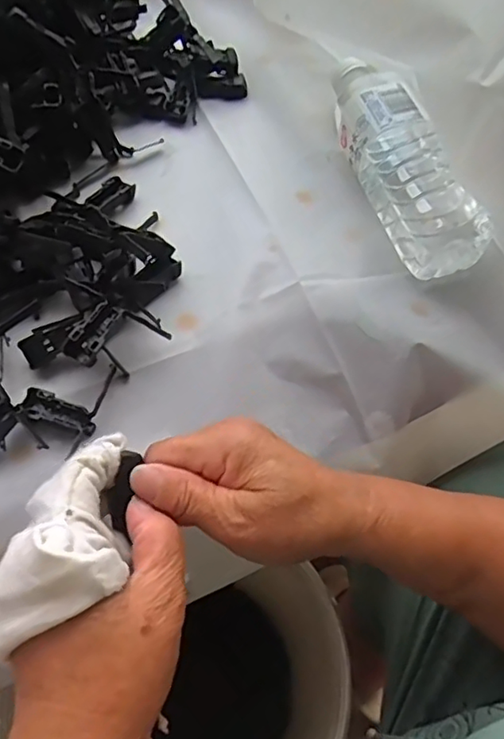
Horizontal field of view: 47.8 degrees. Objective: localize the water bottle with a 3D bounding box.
[{"bbox_3d":[0.112,-0.169,0.443,0.059,0.056,0.215,-14,62,-13],"label":"water bottle"}]

